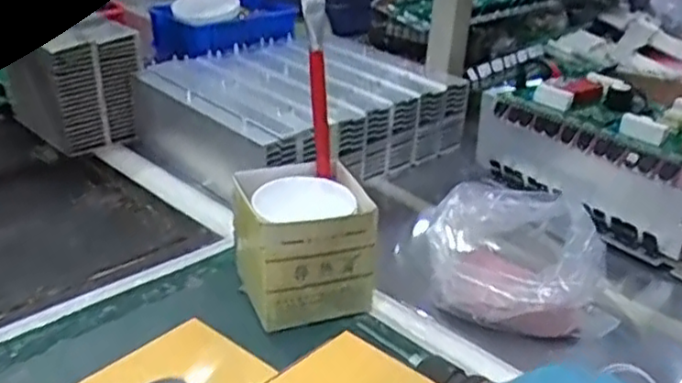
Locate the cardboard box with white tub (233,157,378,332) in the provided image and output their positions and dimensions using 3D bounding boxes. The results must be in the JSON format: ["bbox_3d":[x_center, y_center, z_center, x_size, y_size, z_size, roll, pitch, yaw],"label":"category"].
[{"bbox_3d":[-0.036,0.051,0.659,0.114,0.111,0.118,-4,29,-14],"label":"cardboard box with white tub"}]

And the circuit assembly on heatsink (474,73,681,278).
[{"bbox_3d":[0.309,-0.044,0.809,0.135,0.133,0.314,-13,32,-29],"label":"circuit assembly on heatsink"}]

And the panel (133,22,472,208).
[{"bbox_3d":[-0.055,-0.111,0.972,0.349,0.108,0.303,-20,36,-37],"label":"panel"}]

